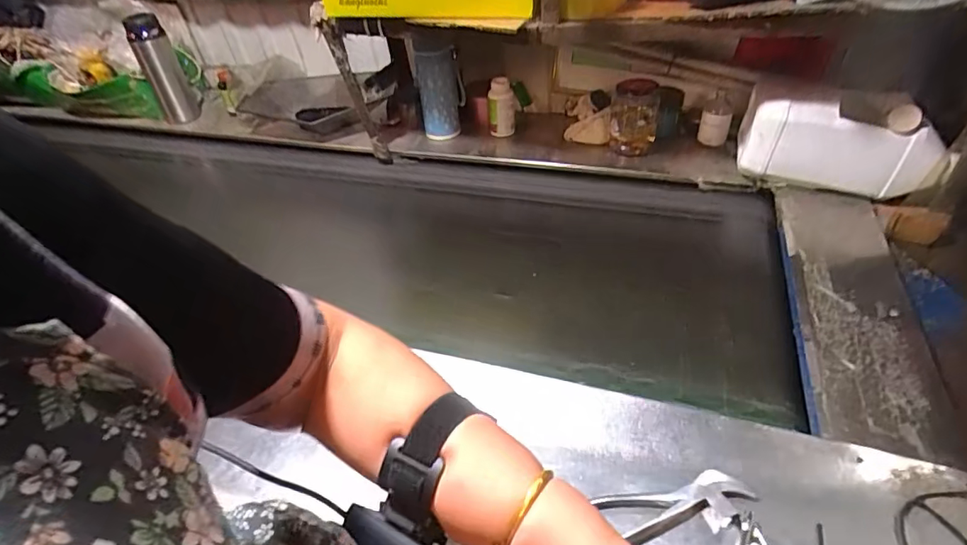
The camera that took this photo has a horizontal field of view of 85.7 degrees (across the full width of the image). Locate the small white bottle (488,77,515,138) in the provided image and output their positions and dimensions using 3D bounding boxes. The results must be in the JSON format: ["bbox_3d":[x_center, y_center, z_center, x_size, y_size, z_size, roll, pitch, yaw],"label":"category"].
[{"bbox_3d":[0.036,-0.312,1.022,0.051,0.122,0.042,-7,42,1],"label":"small white bottle"}]

